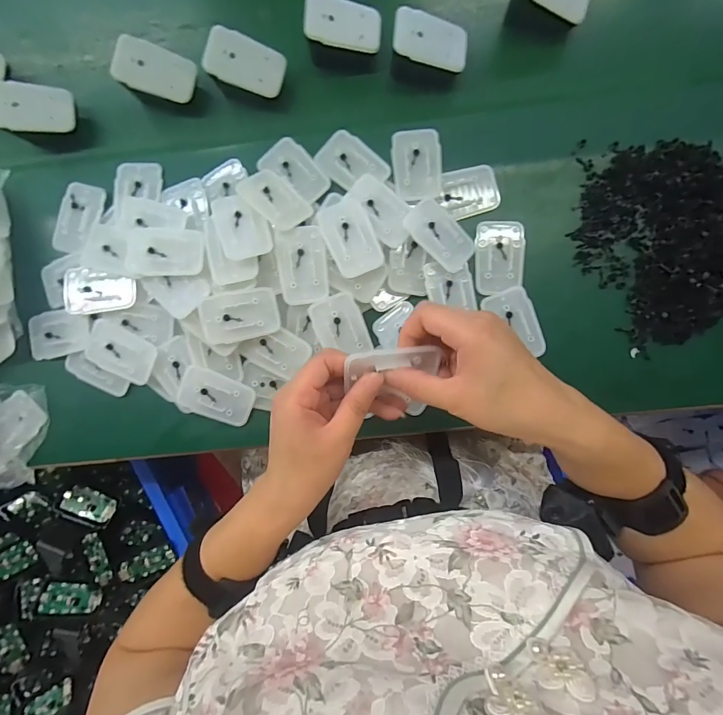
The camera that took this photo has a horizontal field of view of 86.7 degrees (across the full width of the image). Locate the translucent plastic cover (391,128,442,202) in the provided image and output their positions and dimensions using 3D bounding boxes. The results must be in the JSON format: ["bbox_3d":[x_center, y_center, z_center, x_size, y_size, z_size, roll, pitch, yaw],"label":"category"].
[{"bbox_3d":[0.053,-0.184,0.366,0.046,0.005,0.069,-2,88,3],"label":"translucent plastic cover"}]

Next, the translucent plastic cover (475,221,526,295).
[{"bbox_3d":[0.132,-0.095,0.363,0.046,0.004,0.068,1,88,3],"label":"translucent plastic cover"}]

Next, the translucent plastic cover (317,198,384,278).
[{"bbox_3d":[-0.010,-0.109,0.351,0.042,0.013,0.069,-25,87,2],"label":"translucent plastic cover"}]

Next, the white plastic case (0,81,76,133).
[{"bbox_3d":[-0.313,-0.237,0.365,0.066,0.007,0.044,-8,91,-26],"label":"white plastic case"}]

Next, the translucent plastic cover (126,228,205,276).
[{"bbox_3d":[-0.181,-0.099,0.355,0.072,0.008,0.044,0,88,3],"label":"translucent plastic cover"}]

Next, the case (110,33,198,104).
[{"bbox_3d":[-0.194,-0.271,0.361,0.067,0.009,0.045,10,90,-24],"label":"case"}]

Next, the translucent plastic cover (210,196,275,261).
[{"bbox_3d":[-0.107,-0.119,0.344,0.043,0.011,0.059,-18,88,2],"label":"translucent plastic cover"}]

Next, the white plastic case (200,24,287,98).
[{"bbox_3d":[-0.108,-0.275,0.358,0.070,0.005,0.044,15,93,-16],"label":"white plastic case"}]

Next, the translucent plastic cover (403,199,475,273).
[{"bbox_3d":[0.074,-0.114,0.357,0.043,0.004,0.069,-43,98,-12],"label":"translucent plastic cover"}]

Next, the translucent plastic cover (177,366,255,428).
[{"bbox_3d":[-0.139,0.038,0.364,0.069,0.007,0.041,22,89,3],"label":"translucent plastic cover"}]

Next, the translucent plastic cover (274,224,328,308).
[{"bbox_3d":[-0.053,-0.084,0.351,0.043,0.014,0.067,-6,88,2],"label":"translucent plastic cover"}]

